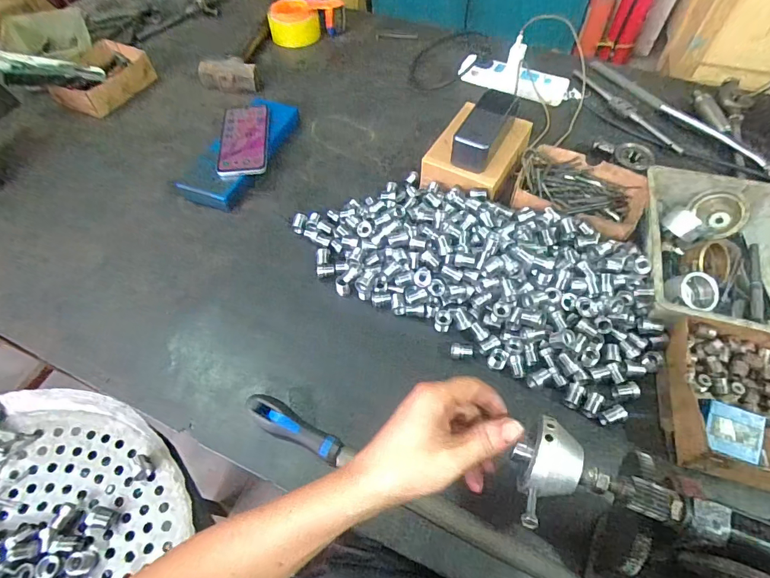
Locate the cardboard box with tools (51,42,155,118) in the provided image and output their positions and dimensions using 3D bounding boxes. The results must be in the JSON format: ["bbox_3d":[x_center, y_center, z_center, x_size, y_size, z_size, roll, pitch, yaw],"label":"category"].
[{"bbox_3d":[-0.550,-0.411,0.807,0.107,0.054,0.179,17,59,11],"label":"cardboard box with tools"}]

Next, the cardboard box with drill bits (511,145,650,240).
[{"bbox_3d":[0.287,-0.140,0.615,0.184,0.047,0.140,22,60,14],"label":"cardboard box with drill bits"}]

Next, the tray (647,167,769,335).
[{"bbox_3d":[0.425,-0.051,0.531,0.170,0.049,0.246,16,58,10],"label":"tray"}]

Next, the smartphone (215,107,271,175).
[{"bbox_3d":[-0.235,-0.250,0.692,0.079,0.010,0.155,-5,62,1],"label":"smartphone"}]

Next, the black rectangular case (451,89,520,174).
[{"bbox_3d":[0.149,-0.234,0.617,0.059,0.048,0.142,24,59,16],"label":"black rectangular case"}]

